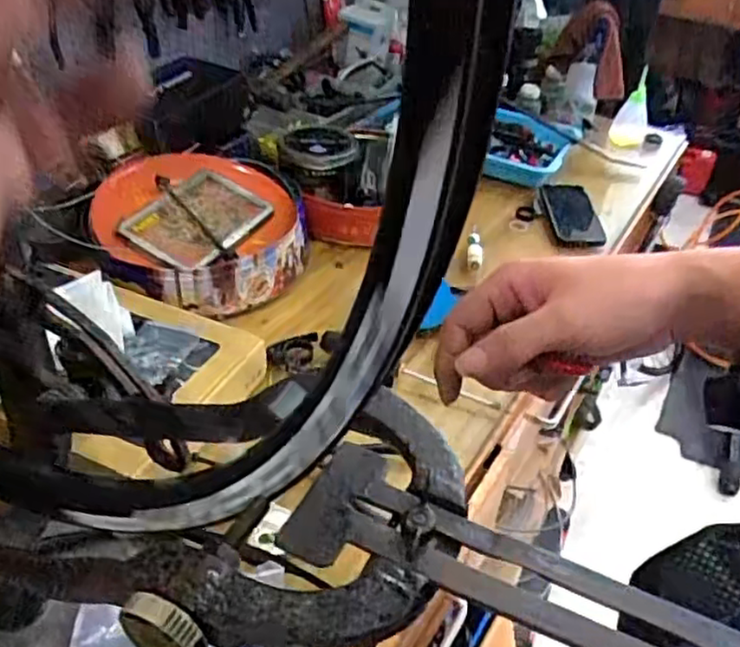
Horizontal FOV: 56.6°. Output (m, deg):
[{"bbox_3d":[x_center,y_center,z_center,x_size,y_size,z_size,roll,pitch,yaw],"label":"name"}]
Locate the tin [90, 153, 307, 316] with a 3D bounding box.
[{"bbox_3d":[-0.218,-0.136,0.925,0.249,0.103,0.265,2,38,-2],"label":"tin"}]

